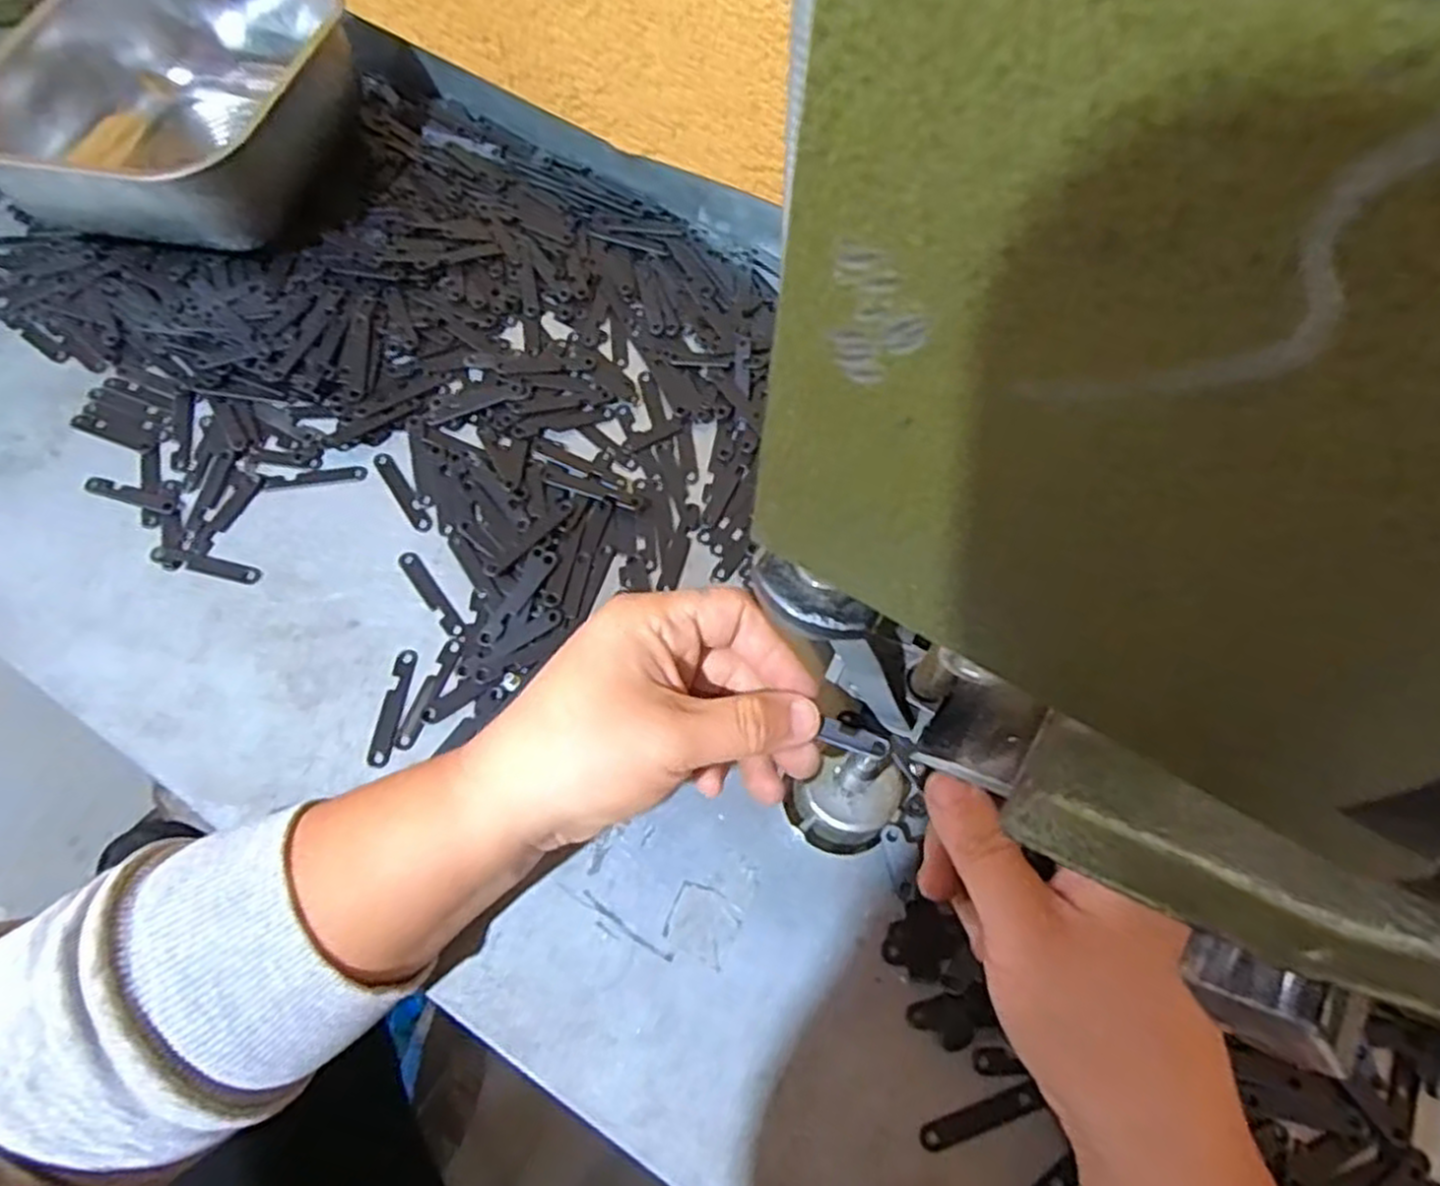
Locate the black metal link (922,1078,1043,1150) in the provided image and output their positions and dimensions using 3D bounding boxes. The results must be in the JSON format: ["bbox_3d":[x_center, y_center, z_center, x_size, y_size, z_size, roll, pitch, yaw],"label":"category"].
[{"bbox_3d":[0.093,0.186,0.280,0.045,0.004,0.009,-17,67,-9],"label":"black metal link"}]

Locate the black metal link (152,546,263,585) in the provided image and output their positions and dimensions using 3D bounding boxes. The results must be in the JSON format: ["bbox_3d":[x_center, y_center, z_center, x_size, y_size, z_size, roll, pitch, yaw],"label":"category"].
[{"bbox_3d":[-0.237,-0.013,0.366,0.053,0.004,0.010,11,65,4],"label":"black metal link"}]

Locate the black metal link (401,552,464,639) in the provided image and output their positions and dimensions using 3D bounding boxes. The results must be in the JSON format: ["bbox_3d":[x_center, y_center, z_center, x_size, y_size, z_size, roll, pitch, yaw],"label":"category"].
[{"bbox_3d":[-0.133,0.000,0.364,0.008,0.004,0.050,-33,70,-15],"label":"black metal link"}]

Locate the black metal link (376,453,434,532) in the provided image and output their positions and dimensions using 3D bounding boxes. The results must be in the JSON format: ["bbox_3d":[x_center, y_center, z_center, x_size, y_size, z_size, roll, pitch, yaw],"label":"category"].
[{"bbox_3d":[-0.154,-0.050,0.383,0.010,0.004,0.050,-30,69,-14],"label":"black metal link"}]

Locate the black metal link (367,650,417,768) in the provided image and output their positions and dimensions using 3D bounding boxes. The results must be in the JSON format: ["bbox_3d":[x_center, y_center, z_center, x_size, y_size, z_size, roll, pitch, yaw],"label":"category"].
[{"bbox_3d":[-0.141,0.049,0.341,0.009,0.004,0.051,5,65,1],"label":"black metal link"}]

